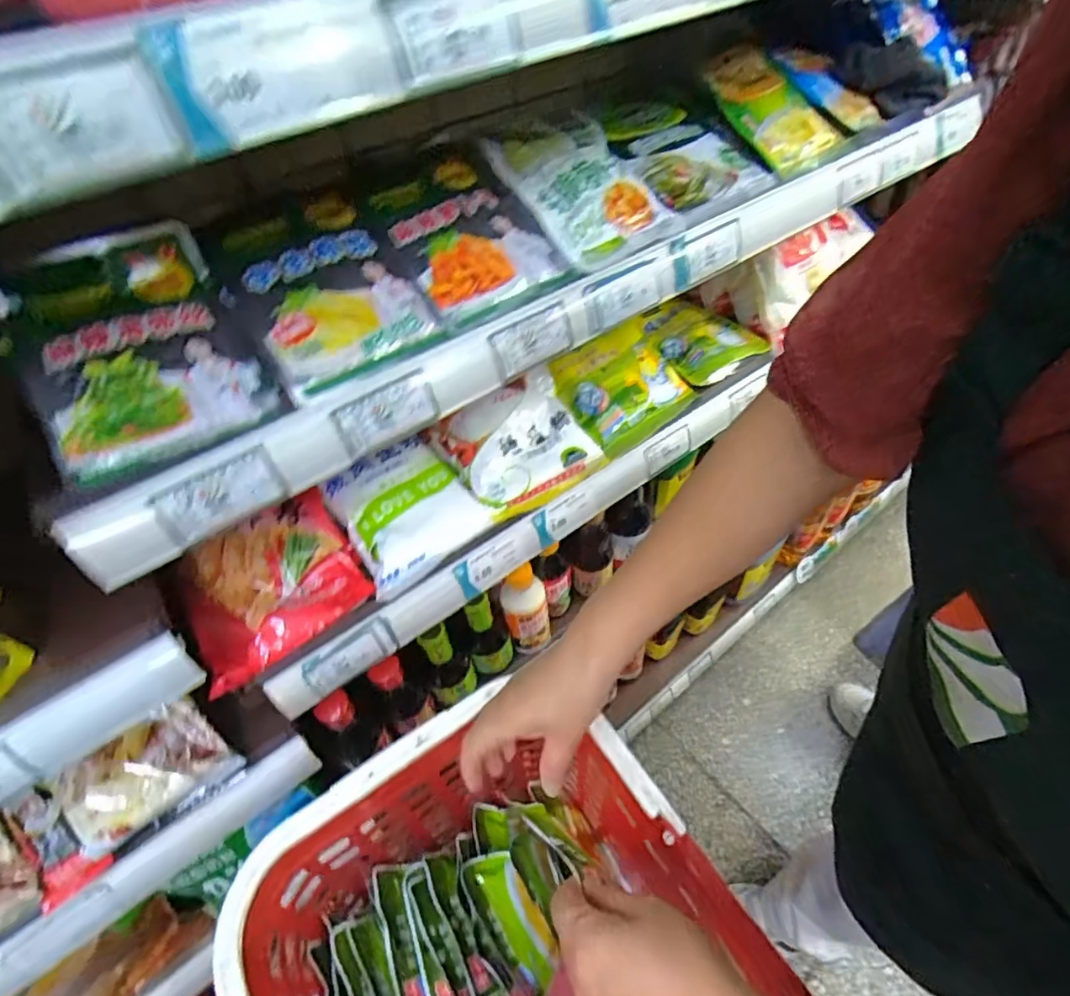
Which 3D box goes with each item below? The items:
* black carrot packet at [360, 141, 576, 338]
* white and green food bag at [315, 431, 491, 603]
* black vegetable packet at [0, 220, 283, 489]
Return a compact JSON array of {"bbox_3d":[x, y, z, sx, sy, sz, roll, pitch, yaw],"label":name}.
[{"bbox_3d":[-0.046,-0.176,0.402,0.106,0.022,0.116,-28,73,-18],"label":"black carrot packet"},{"bbox_3d":[-0.120,0.008,0.516,0.115,0.032,0.124,-34,55,-22],"label":"white and green food bag"},{"bbox_3d":[-0.224,-0.075,0.322,0.119,0.028,0.129,-28,73,-23],"label":"black vegetable packet"}]

